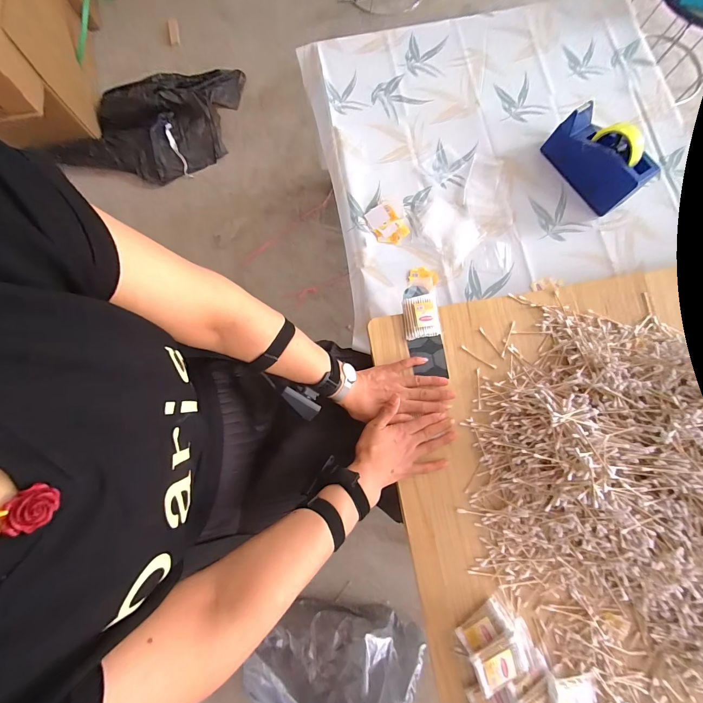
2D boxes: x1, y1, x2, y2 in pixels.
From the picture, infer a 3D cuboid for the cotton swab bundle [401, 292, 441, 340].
[{"bbox_3d":[0.126,-0.062,0.581,0.063,0.011,0.075,-6,79,-1],"label":"cotton swab bundle"}]

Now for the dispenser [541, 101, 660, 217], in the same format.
[{"bbox_3d":[0.496,-0.389,0.659,0.085,0.106,0.197,-44,82,-7],"label":"dispenser"}]

